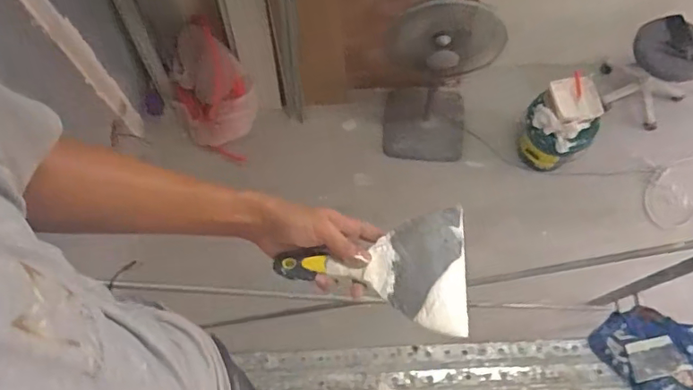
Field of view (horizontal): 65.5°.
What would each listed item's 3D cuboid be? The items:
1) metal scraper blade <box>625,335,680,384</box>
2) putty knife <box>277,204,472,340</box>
[{"bbox_3d":[0.837,0.448,1.469,0.121,0.005,0.104,-17,62,13],"label":"metal scraper blade"},{"bbox_3d":[0.029,0.082,0.587,0.201,0.017,0.131,0,69,2],"label":"putty knife"}]

